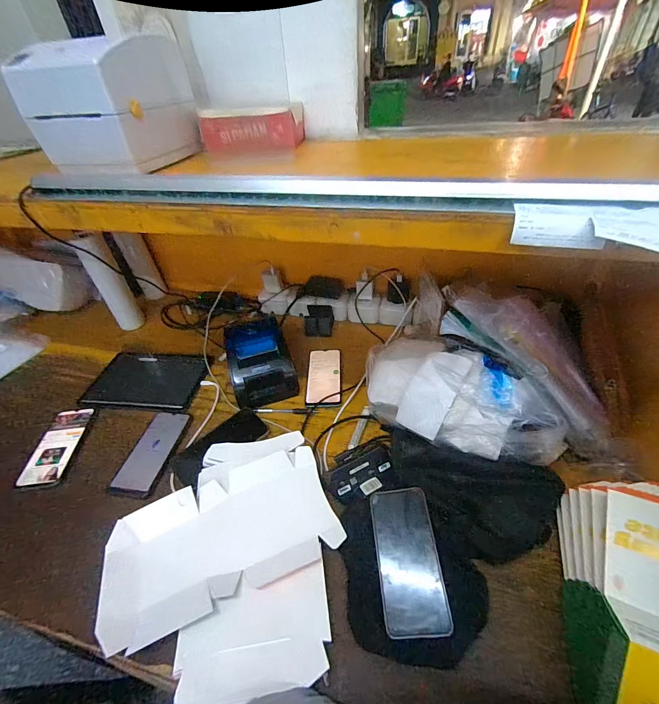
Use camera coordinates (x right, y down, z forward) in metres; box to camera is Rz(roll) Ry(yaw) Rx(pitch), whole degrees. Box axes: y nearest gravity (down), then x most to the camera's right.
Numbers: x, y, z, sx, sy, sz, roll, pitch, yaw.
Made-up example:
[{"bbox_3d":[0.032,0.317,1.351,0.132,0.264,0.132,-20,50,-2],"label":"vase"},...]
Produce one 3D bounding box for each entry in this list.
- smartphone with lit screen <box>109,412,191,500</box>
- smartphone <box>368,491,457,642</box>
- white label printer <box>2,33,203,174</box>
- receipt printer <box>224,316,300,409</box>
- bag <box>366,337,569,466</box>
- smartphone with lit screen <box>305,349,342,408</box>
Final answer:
[{"bbox_3d":[-0.324,0.182,0.613,0.077,0.013,0.169,10,40,1],"label":"smartphone with lit screen"},{"bbox_3d":[0.100,0.263,0.435,0.077,0.007,0.161,-11,50,9],"label":"smartphone"},{"bbox_3d":[-0.346,-0.401,0.559,0.162,0.159,0.211,12,44,18],"label":"white label printer"},{"bbox_3d":[-0.145,0.022,0.701,0.127,0.106,0.147,-17,43,-14],"label":"receipt printer"},{"bbox_3d":[0.188,0.073,0.534,0.292,0.111,0.162,24,49,28],"label":"bag"},{"bbox_3d":[-0.011,0.053,0.734,0.074,0.011,0.166,-2,41,2],"label":"smartphone with lit screen"}]

